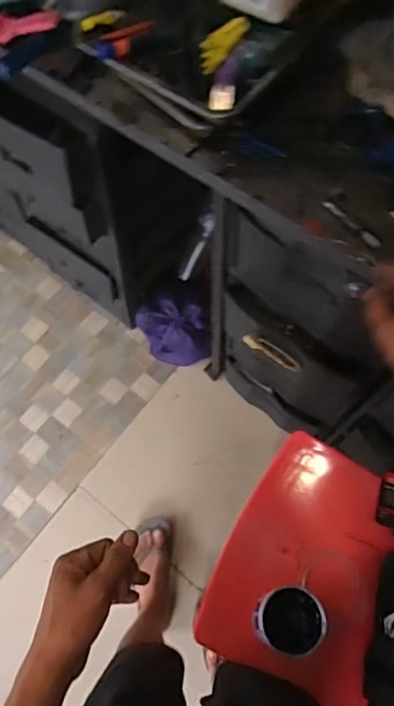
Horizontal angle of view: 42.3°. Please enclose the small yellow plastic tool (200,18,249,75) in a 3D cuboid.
[{"bbox_3d":[0.031,-0.409,0.671,0.041,0.017,0.093,33,73,14],"label":"small yellow plastic tool"}]

